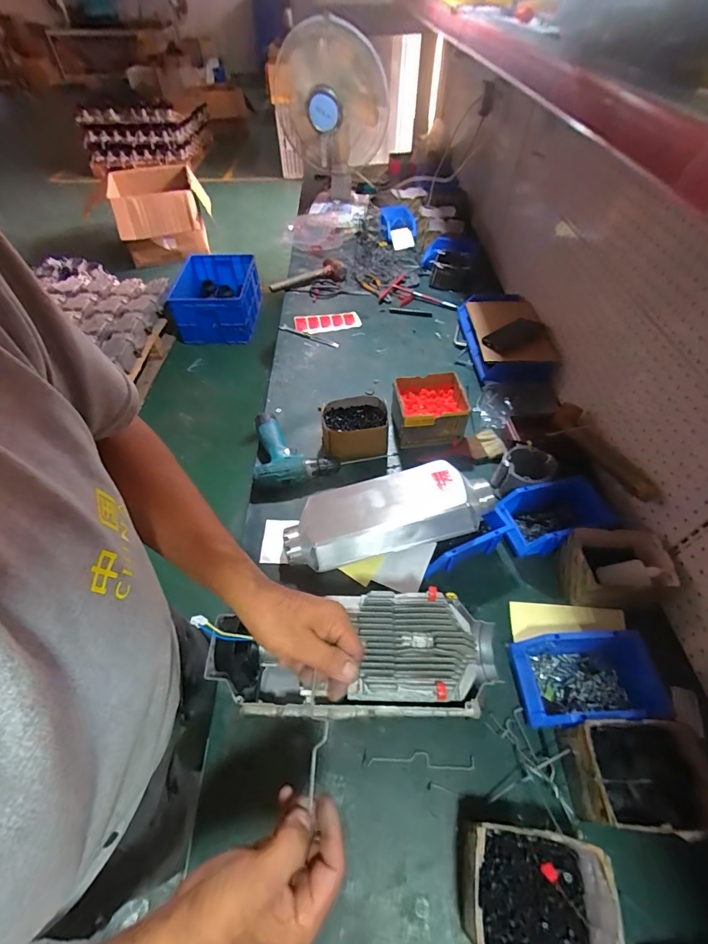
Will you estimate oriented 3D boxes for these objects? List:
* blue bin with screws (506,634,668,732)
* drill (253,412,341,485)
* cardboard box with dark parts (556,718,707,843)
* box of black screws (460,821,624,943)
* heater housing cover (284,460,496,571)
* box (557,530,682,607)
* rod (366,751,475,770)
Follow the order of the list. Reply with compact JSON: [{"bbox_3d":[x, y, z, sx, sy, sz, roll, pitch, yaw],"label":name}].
[{"bbox_3d":[0.346,0.306,0.604,0.201,0.078,0.117,-2,51,-2],"label":"blue bin with screws"},{"bbox_3d":[-0.133,-0.052,0.916,0.172,0.055,0.182,-7,52,-6],"label":"drill"},{"bbox_3d":[0.365,0.392,0.528,0.173,0.086,0.115,4,51,3],"label":"cardboard box with dark parts"},{"bbox_3d":[0.201,0.479,0.458,0.150,0.093,0.127,8,52,6],"label":"box of black screws"},{"bbox_3d":[0.062,0.069,0.747,0.386,0.096,0.144,-8,52,-7],"label":"heater housing cover"},{"bbox_3d":[0.443,0.168,0.701,0.163,0.093,0.108,2,51,1],"label":"box"},{"bbox_3d":[0.093,0.407,0.576,0.150,0.005,0.019,1,57,3],"label":"rod"}]

